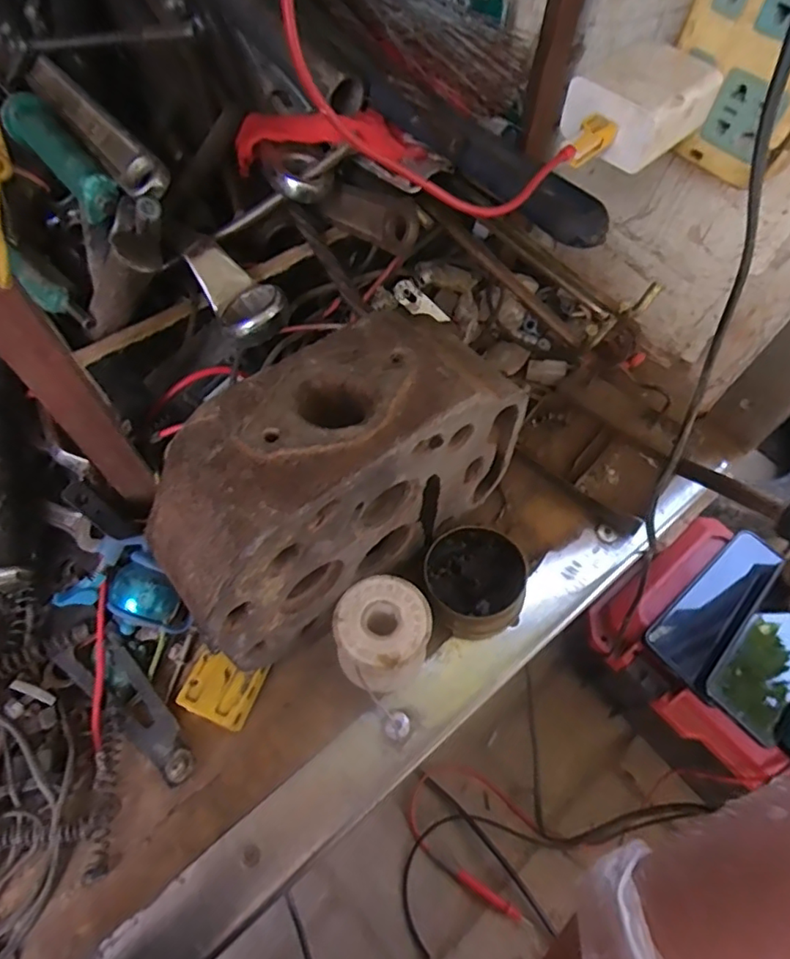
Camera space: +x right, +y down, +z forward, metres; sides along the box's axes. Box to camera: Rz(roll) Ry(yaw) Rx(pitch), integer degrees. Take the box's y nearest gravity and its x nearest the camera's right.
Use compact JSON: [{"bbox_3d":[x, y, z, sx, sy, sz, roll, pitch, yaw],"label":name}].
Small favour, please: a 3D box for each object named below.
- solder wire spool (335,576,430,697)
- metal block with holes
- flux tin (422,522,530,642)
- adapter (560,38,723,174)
[{"bbox_3d":[-0.008,0.092,0.336,0.053,0.049,0.057,1,61,-1],"label":"solder wire spool"},{"bbox_3d":[-0.029,0.000,0.309,0.196,0.125,0.080,-37,68,-20],"label":"metal block with holes"},{"bbox_3d":[0.052,0.066,0.369,0.065,0.028,0.067,1,61,-1],"label":"flux tin"},{"bbox_3d":[0.127,-0.193,0.291,0.063,0.030,0.051,-34,67,-18],"label":"adapter"}]

